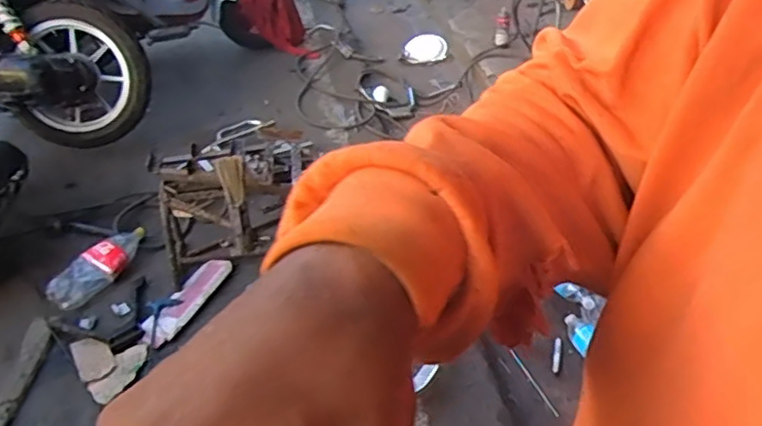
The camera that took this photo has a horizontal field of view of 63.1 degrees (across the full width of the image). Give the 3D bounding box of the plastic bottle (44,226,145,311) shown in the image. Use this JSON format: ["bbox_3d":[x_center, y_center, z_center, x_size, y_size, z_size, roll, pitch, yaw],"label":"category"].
[{"bbox_3d":[-0.817,0.152,1.790,0.086,0.083,0.335,14,39,19],"label":"plastic bottle"}]

